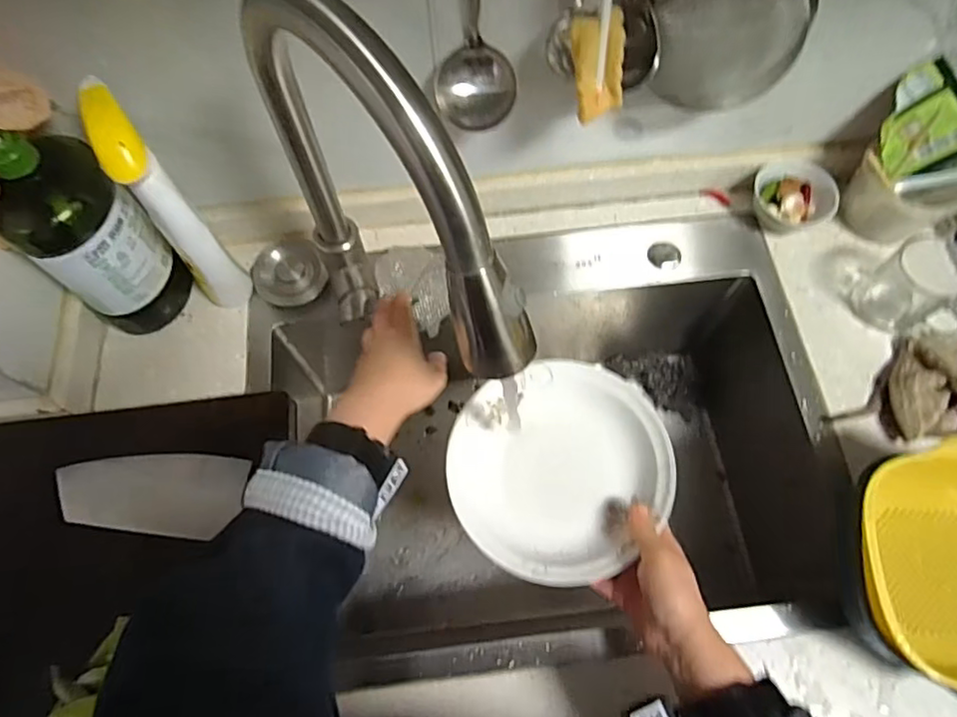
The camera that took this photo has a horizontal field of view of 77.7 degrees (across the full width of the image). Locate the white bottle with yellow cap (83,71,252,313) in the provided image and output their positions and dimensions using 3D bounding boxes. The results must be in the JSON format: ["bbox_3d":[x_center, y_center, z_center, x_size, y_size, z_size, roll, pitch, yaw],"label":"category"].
[{"bbox_3d":[-0.275,-0.122,0.544,0.043,0.244,0.079,-41,72,-15],"label":"white bottle with yellow cap"}]

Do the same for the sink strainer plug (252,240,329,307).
[{"bbox_3d":[-0.207,-0.097,0.645,0.075,0.024,0.078,0,67,1],"label":"sink strainer plug"}]

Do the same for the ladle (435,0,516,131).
[{"bbox_3d":[-0.004,-0.274,0.415,0.066,0.251,0.055,-3,67,0],"label":"ladle"}]

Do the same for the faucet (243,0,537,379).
[{"bbox_3d":[-0.067,-0.080,0.425,0.048,0.331,0.266,-41,72,-15],"label":"faucet"}]

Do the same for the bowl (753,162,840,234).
[{"bbox_3d":[0.350,-0.178,0.670,0.086,0.043,0.079,0,67,1],"label":"bowl"}]

